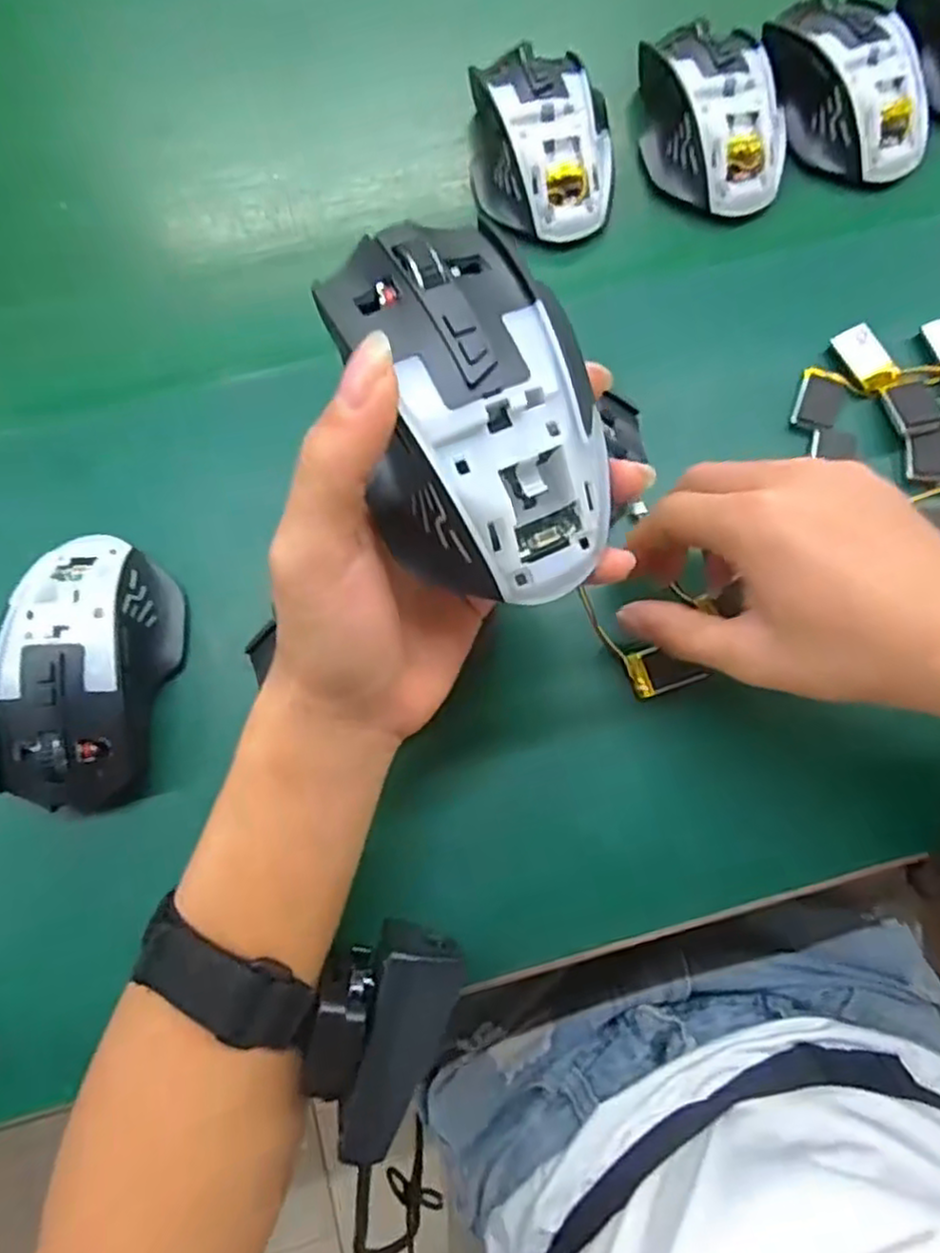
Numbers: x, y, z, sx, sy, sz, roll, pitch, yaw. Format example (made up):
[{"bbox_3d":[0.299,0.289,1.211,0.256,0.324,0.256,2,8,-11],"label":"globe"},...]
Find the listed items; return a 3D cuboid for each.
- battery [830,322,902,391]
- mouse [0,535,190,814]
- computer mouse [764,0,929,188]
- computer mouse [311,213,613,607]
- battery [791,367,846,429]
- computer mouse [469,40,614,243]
[{"bbox_3d":[0.194,-0.132,0.347,0.017,0.009,0.034,-29,79,-7],"label":"battery"},{"bbox_3d":[-0.166,0.018,0.303,0.072,0.043,0.120,2,77,0],"label":"mouse"},{"bbox_3d":[0.203,-0.294,0.380,0.068,0.035,0.109,-20,78,-5],"label":"computer mouse"},{"bbox_3d":[0.001,-0.064,0.207,0.068,0.044,0.106,-15,77,-4],"label":"computer mouse"},{"bbox_3d":[0.169,-0.110,0.343,0.020,0.008,0.030,19,77,4],"label":"battery"},{"bbox_3d":[0.037,-0.253,0.370,0.069,0.038,0.093,-5,77,-2],"label":"computer mouse"}]

